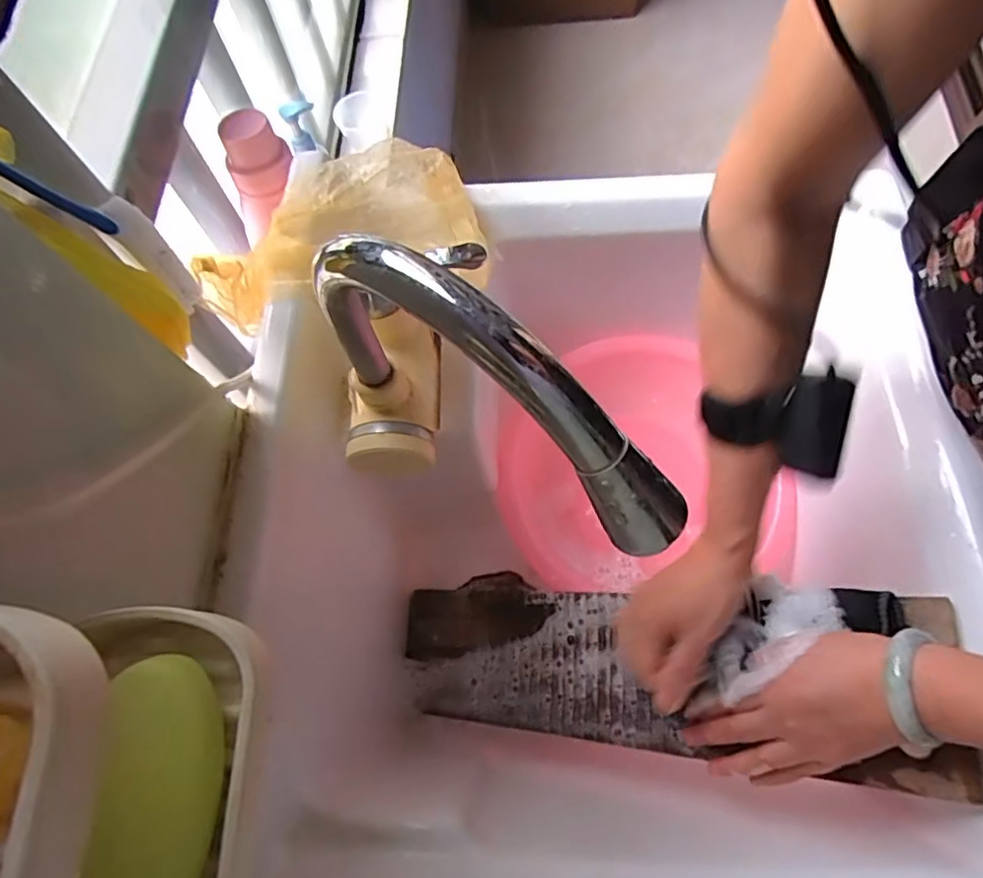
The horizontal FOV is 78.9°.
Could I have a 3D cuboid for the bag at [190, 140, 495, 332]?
[{"bbox_3d":[-0.131,-0.171,0.518,0.241,0.071,0.110,-19,70,-4],"label":"bag"}]

